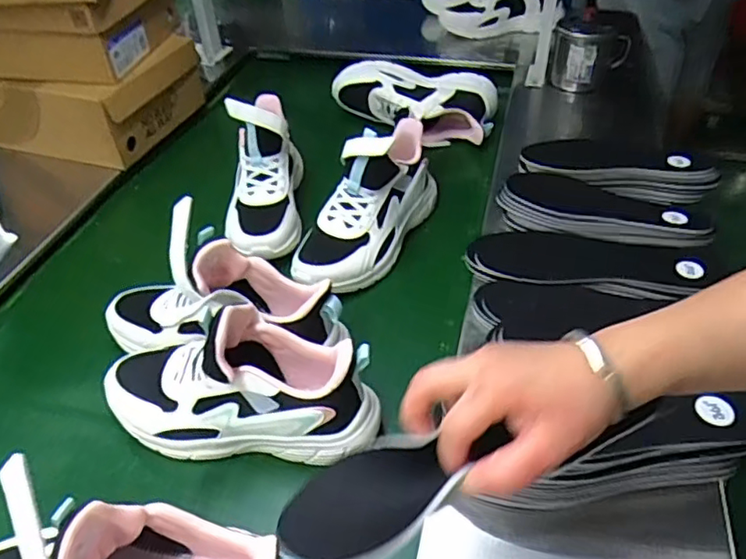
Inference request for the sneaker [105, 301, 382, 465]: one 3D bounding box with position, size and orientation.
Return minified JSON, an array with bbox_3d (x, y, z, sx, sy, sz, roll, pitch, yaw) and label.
[{"bbox_3d":[-0.133,0.096,0.558,0.262,0.137,0.093,5,44,5],"label":"sneaker"}]

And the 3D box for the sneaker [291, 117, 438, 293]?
[{"bbox_3d":[-0.004,-0.109,0.762,0.097,0.159,0.265,19,47,19],"label":"sneaker"}]

